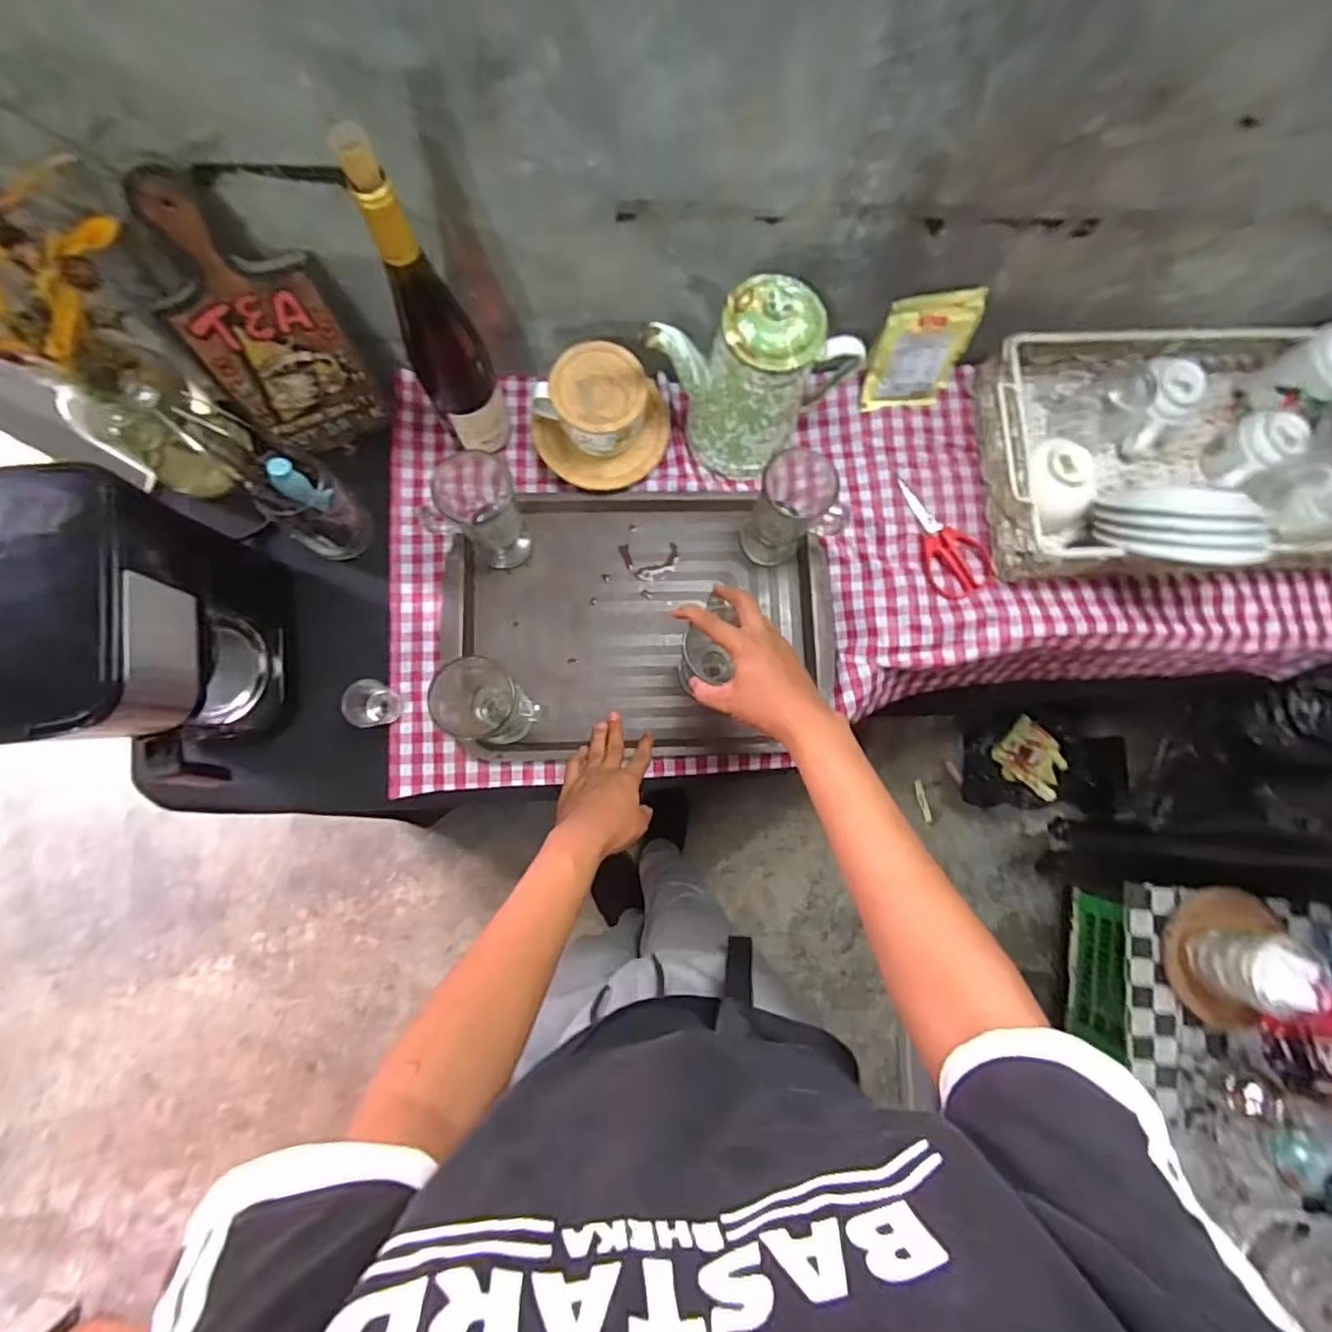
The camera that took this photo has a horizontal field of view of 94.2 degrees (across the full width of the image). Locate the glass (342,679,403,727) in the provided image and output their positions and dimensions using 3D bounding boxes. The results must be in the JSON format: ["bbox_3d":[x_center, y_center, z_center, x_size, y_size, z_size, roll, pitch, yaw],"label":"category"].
[{"bbox_3d":[-0.309,0.041,0.653,0.041,0.050,0.048,19,81,0],"label":"glass"}]

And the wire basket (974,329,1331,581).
[{"bbox_3d":[0.559,-0.237,0.663,0.407,0.126,0.260,-4,82,-4],"label":"wire basket"}]

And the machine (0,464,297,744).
[{"bbox_3d":[-0.455,-0.030,0.538,0.130,0.237,0.185,-1,82,-4],"label":"machine"}]

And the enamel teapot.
[{"bbox_3d":[0.088,-0.296,0.635,0.195,0.194,0.110,16,81,-1],"label":"enamel teapot"}]

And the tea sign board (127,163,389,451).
[{"bbox_3d":[-0.374,-0.317,0.589,0.134,0.269,0.024,-25,67,-8],"label":"tea sign board"}]

